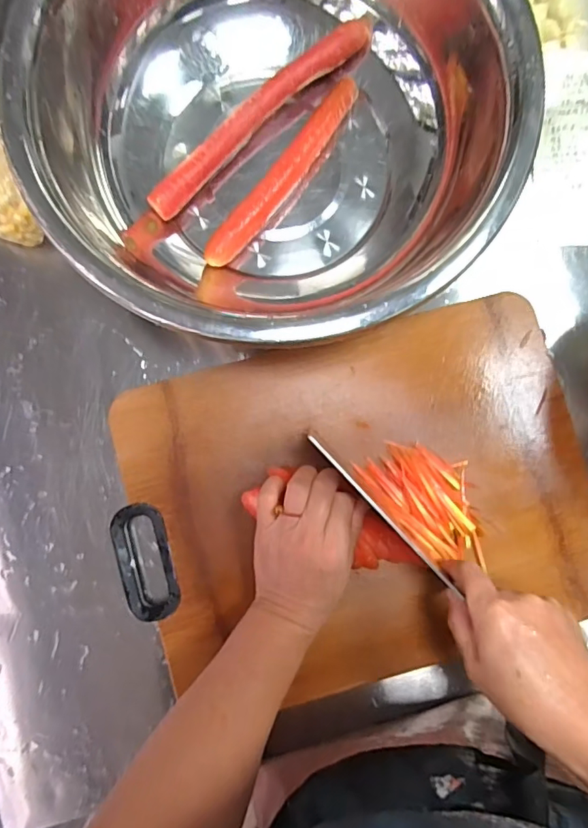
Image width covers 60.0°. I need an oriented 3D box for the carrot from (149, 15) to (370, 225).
[{"bbox_3d":[-0.033,-0.276,0.475,0.257,0.033,0.028,-43,87,-5],"label":"carrot"}]

